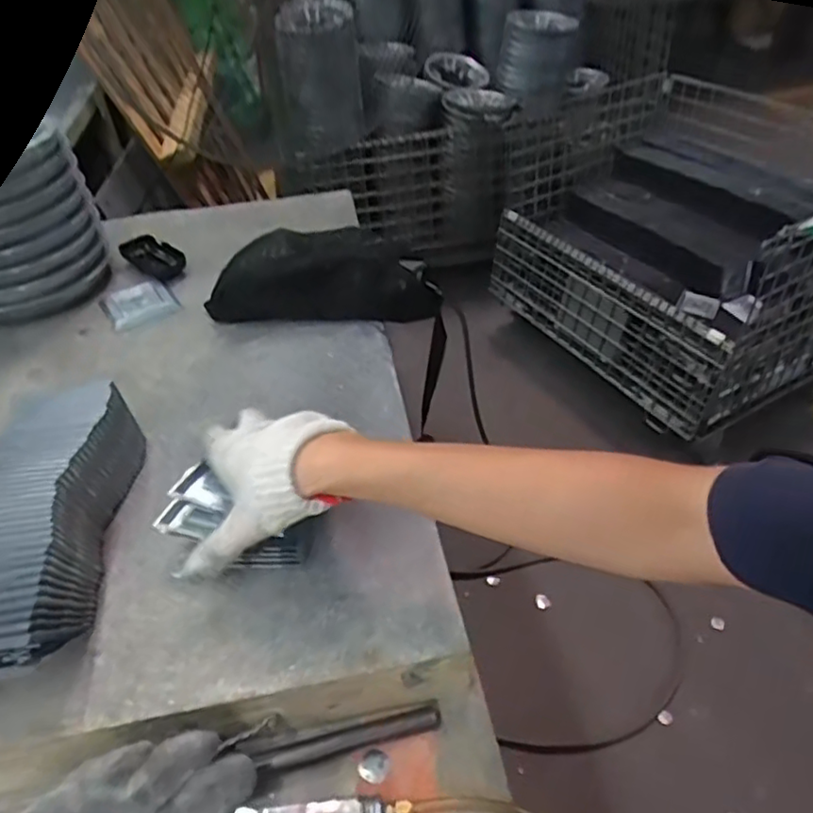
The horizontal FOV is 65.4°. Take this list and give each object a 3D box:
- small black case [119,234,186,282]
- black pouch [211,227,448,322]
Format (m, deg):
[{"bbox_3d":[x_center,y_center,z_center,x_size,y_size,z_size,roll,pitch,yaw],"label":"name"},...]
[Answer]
[{"bbox_3d":[-0.372,-0.219,0.932,0.113,0.024,0.054,32,53,31],"label":"small black case"},{"bbox_3d":[-0.107,-0.171,0.808,0.293,0.082,0.095,1,43,4],"label":"black pouch"}]

